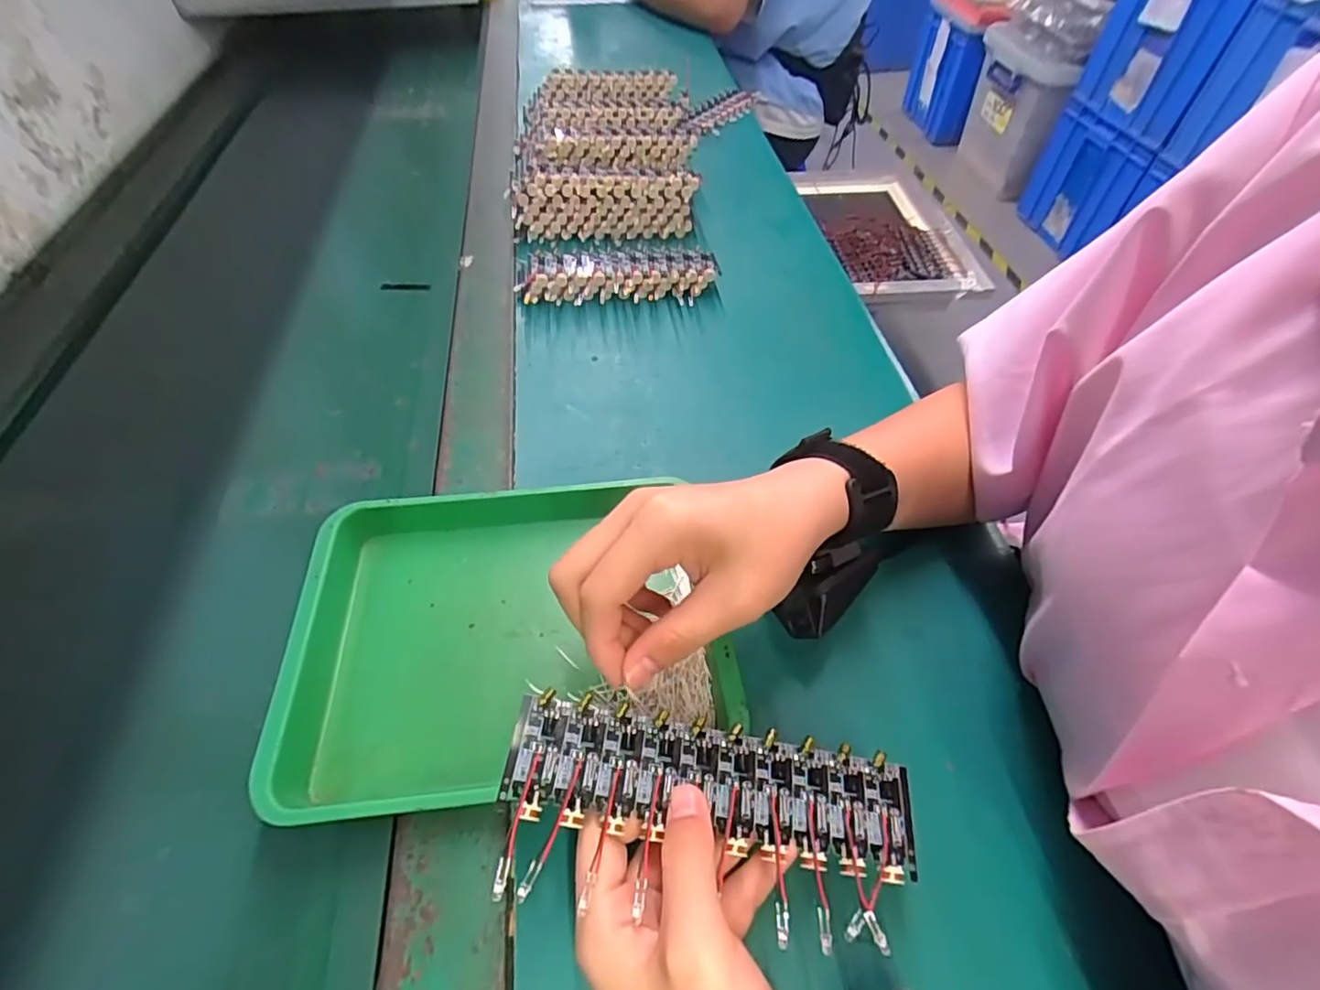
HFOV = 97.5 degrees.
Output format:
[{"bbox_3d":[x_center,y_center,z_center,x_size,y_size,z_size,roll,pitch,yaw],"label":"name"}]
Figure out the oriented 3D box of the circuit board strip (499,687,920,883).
[{"bbox_3d":[0.023,0.114,0.229,0.162,0.006,0.045,13,52,-5],"label":"circuit board strip"}]

